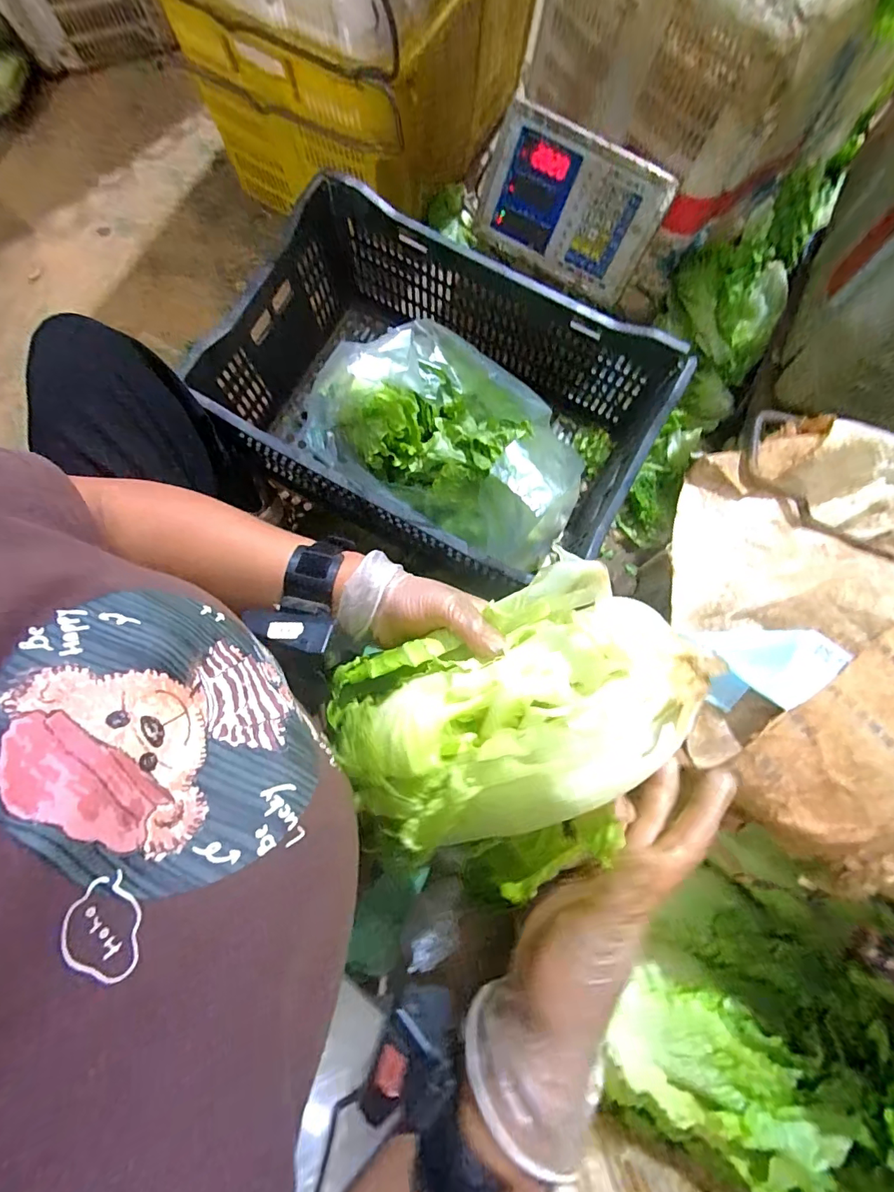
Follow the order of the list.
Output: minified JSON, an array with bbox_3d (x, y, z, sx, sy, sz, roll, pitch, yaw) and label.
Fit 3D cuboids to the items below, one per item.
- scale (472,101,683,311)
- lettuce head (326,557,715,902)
[{"bbox_3d":[0.173,-0.543,0.648,0.238,0.152,0.065,33,43,1],"label":"scale"},{"bbox_3d":[0.029,0.083,0.266,0.226,0.111,0.160,-23,72,8],"label":"lettuce head"}]

